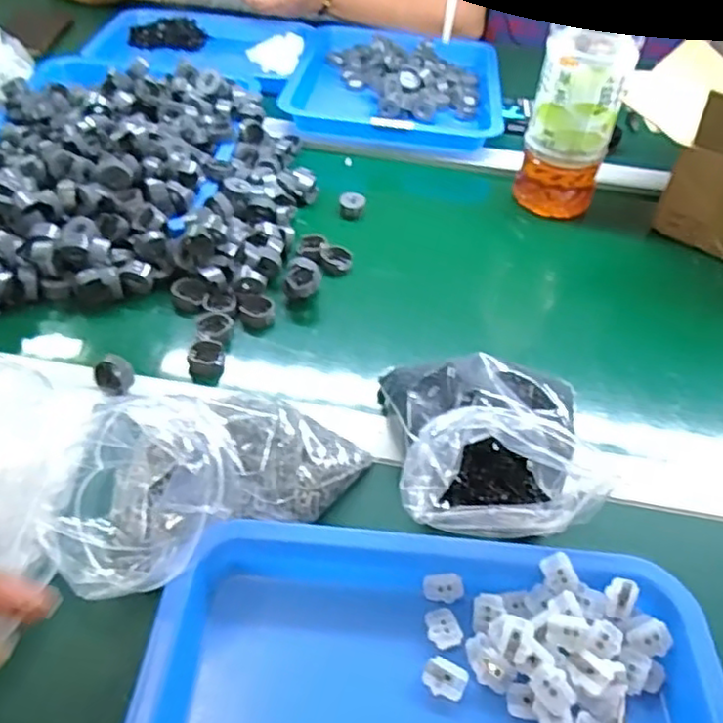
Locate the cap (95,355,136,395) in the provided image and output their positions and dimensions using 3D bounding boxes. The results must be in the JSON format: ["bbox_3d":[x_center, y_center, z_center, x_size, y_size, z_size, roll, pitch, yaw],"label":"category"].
[{"bbox_3d":[-0.171,0.009,0.466,0.024,0.015,0.024,3,45,-3],"label":"cap"}]

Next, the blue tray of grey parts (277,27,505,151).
[{"bbox_3d":[0.047,-0.358,0.869,0.261,0.035,0.306,8,45,2],"label":"blue tray of grey parts"}]

